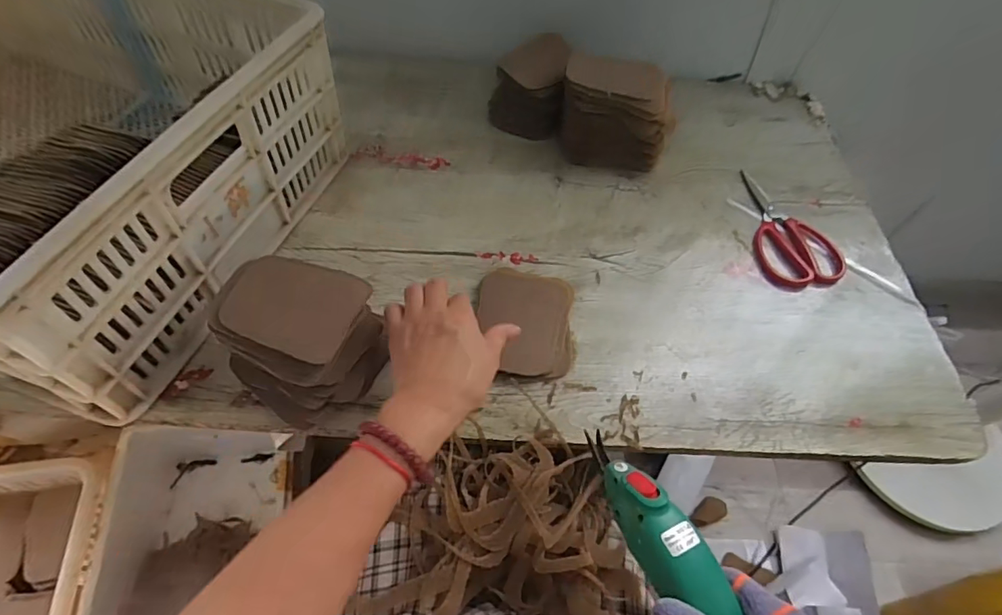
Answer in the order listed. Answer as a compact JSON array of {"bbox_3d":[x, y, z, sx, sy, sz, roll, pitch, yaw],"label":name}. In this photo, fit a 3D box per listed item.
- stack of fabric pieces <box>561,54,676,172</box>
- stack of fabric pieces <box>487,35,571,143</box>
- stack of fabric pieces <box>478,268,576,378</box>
[{"bbox_3d":[0.148,-0.242,0.660,0.141,0.123,0.066,7,55,0],"label":"stack of fabric pieces"},{"bbox_3d":[0.037,-0.300,0.693,0.098,0.097,0.103,9,55,1],"label":"stack of fabric pieces"},{"bbox_3d":[0.028,0.012,0.534,0.099,0.021,0.131,3,55,-3],"label":"stack of fabric pieces"}]

